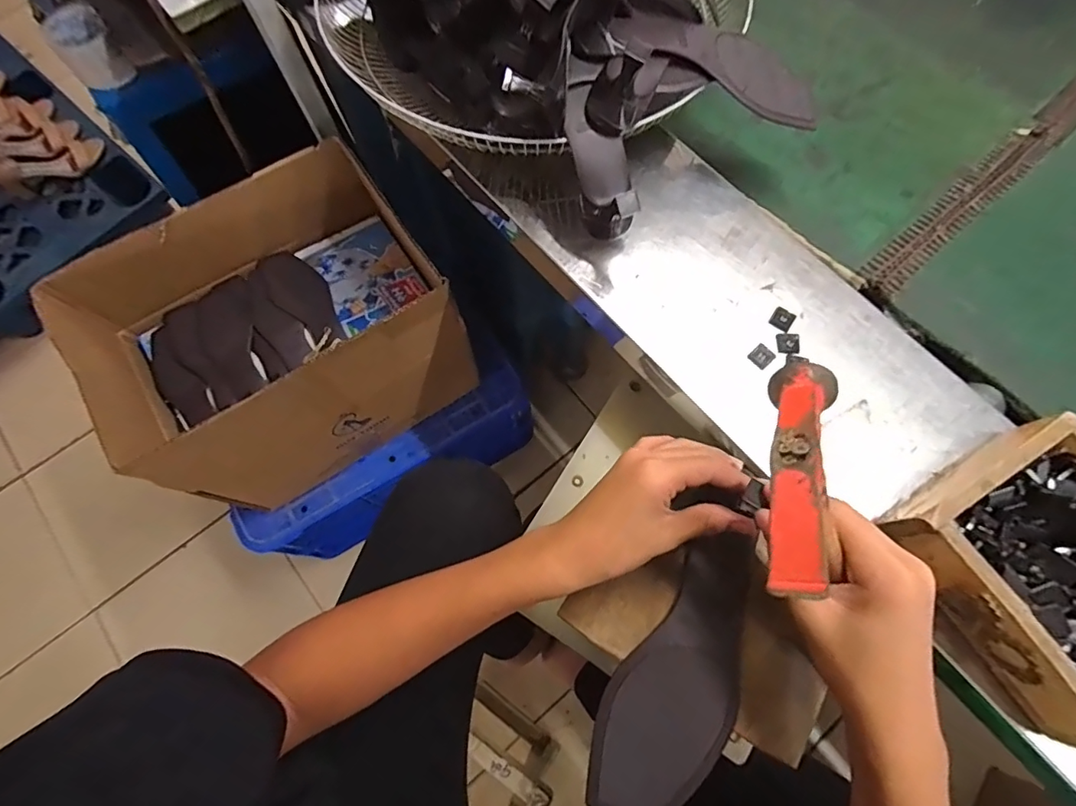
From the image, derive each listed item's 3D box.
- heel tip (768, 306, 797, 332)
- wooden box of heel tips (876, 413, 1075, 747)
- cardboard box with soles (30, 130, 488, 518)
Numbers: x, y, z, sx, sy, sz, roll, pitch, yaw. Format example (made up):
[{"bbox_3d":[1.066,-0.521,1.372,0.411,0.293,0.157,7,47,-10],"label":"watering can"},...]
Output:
[{"bbox_3d":[0.225,-0.077,0.471,0.019,0.005,0.020,33,75,11],"label":"heel tip"},{"bbox_3d":[0.377,0.125,0.375,0.149,0.068,0.173,-30,74,-9],"label":"wooden box of heel tips"},{"bbox_3d":[-0.388,-0.094,0.801,0.467,0.314,0.308,-31,74,-9],"label":"cardboard box with soles"}]

